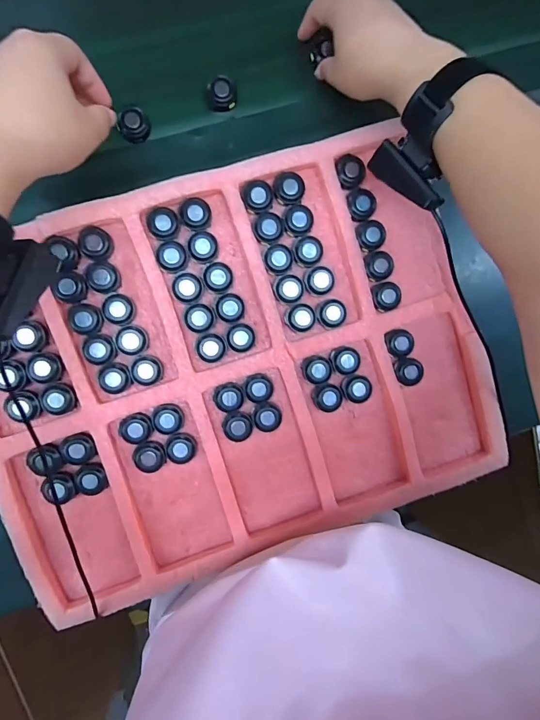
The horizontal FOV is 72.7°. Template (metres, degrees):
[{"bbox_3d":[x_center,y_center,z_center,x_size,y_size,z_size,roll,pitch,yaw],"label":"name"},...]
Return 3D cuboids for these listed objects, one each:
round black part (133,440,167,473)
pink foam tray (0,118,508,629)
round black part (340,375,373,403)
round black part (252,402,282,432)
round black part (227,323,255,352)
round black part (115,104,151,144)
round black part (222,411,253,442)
[{"bbox_3d":[-0.116,0.093,0.357,0.029,0.014,0.028,-1,95,-7],"label":"round black part"},{"bbox_3d":[-0.030,0.012,0.362,0.478,0.020,0.364,-17,97,-5],"label":"pink foam tray"},{"bbox_3d":[0.089,0.029,0.375,0.029,0.010,0.028,-1,95,-7],"label":"round black part"},{"bbox_3d":[-0.002,0.057,0.368,0.028,0.013,0.027,-1,95,-7],"label":"round black part"},{"bbox_3d":[-0.028,-0.022,0.358,0.026,0.008,0.027,-1,95,-7],"label":"round black part"},{"bbox_3d":[-0.131,-0.228,0.355,0.029,0.010,0.031,-1,95,-7],"label":"round black part"},{"bbox_3d":[-0.032,0.066,0.365,0.028,0.011,0.029,-1,95,-7],"label":"round black part"}]

